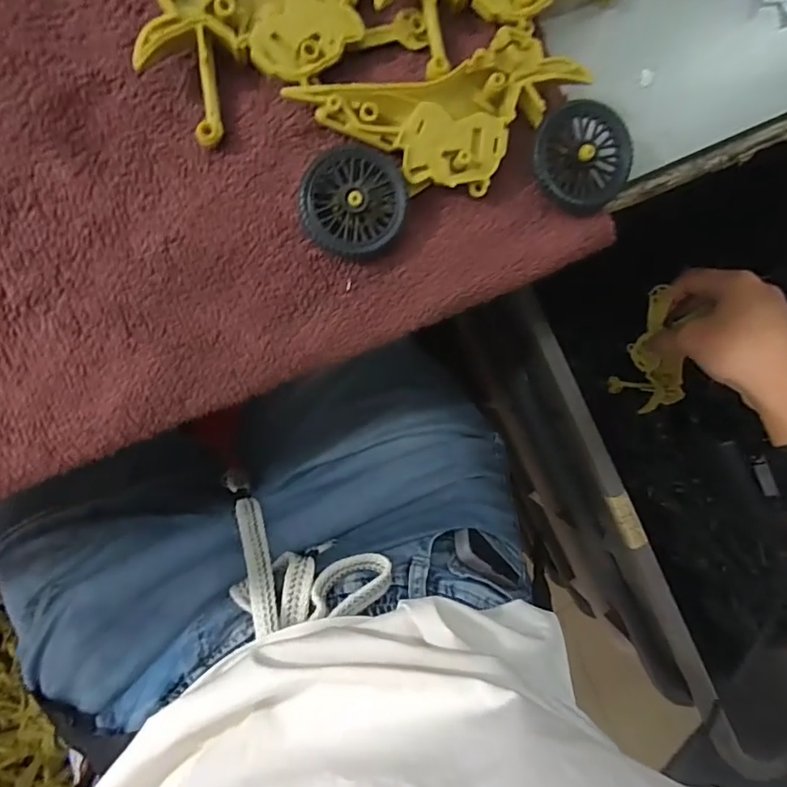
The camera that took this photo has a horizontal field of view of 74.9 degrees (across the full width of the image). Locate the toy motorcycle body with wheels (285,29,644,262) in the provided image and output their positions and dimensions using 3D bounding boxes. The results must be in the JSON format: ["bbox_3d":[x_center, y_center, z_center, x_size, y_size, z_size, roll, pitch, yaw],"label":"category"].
[{"bbox_3d":[0.025,-0.090,0.188,0.119,0.013,0.062,-13,93,-8],"label":"toy motorcycle body with wheels"}]

